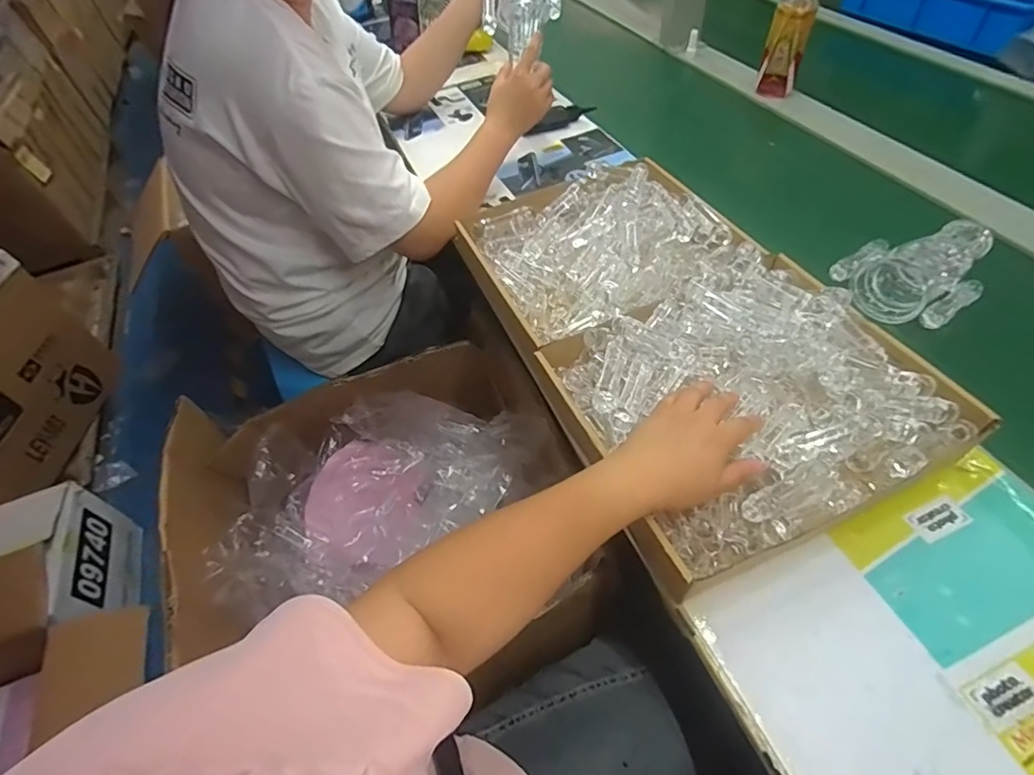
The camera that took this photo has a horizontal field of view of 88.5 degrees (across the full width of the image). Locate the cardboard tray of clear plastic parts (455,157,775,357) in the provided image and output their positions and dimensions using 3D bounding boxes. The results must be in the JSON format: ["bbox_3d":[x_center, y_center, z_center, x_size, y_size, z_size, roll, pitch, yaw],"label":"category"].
[{"bbox_3d":[0.104,-0.173,0.672,0.297,0.054,0.299,-24,53,-13],"label":"cardboard tray of clear plastic parts"}]

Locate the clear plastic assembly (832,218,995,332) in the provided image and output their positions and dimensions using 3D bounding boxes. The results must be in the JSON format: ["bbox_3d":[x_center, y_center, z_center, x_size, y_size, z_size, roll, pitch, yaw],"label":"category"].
[{"bbox_3d":[0.483,-0.146,0.625,0.195,0.055,0.129,-32,55,-18],"label":"clear plastic assembly"}]

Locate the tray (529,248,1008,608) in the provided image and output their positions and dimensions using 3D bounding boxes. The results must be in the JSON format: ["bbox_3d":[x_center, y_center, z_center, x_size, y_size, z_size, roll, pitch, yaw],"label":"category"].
[{"bbox_3d":[0.212,0.010,0.514,0.315,0.079,0.270,-23,53,-12],"label":"tray"}]

